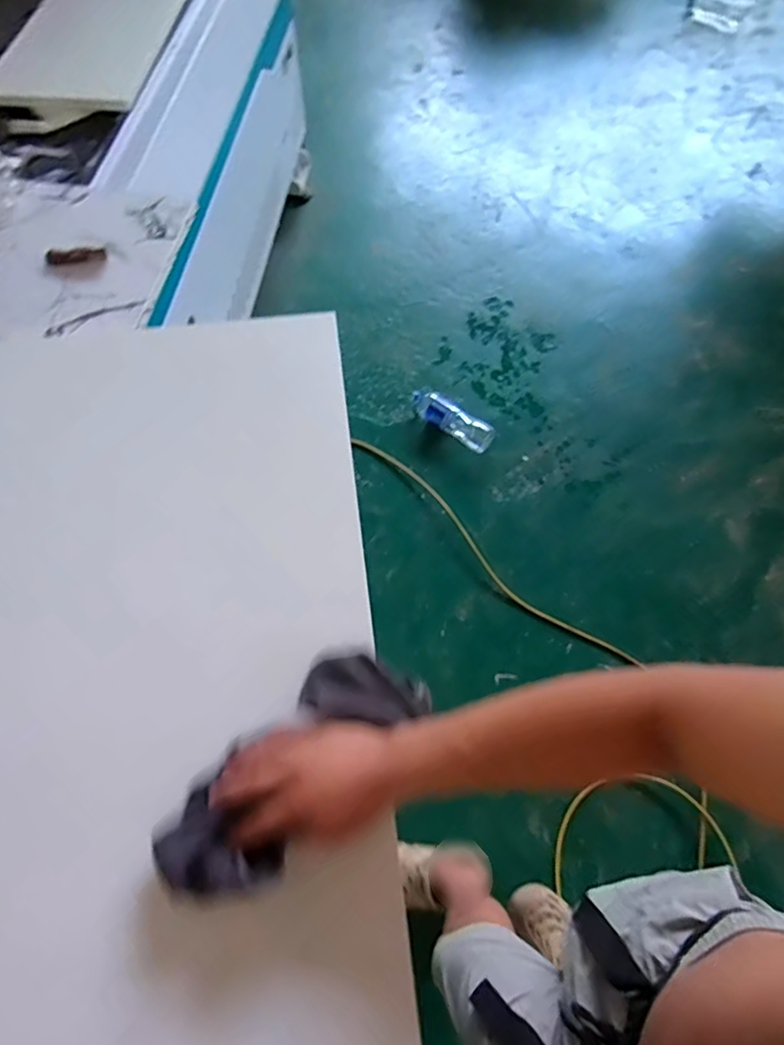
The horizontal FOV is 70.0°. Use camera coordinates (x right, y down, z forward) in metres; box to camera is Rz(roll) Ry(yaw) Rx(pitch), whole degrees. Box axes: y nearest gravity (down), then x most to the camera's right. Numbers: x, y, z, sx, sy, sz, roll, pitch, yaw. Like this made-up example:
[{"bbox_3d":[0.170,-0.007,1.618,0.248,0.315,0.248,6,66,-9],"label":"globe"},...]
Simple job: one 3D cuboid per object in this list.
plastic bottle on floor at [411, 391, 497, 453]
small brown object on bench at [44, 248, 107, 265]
[{"bbox_3d":[0.179,-0.324,1.753,0.298,0.088,0.108,42,71,17],"label":"plastic bottle on floor"},{"bbox_3d":[-0.486,-0.408,0.861,0.089,0.010,0.027,-6,65,-4],"label":"small brown object on bench"}]

